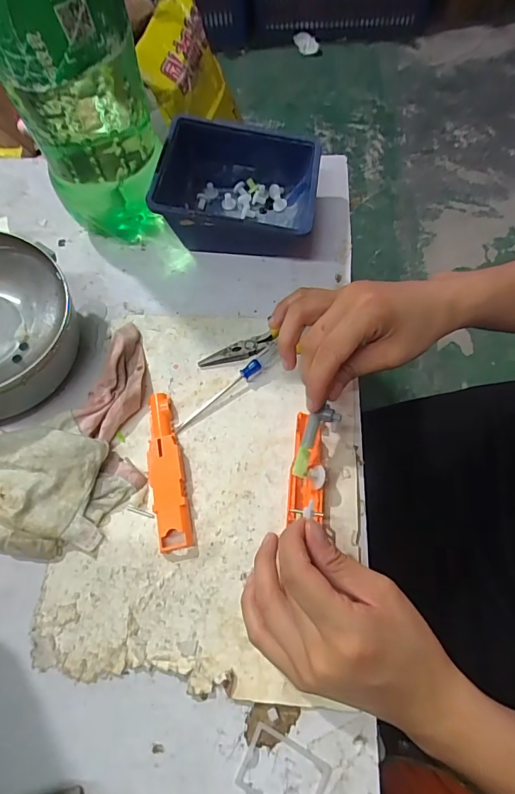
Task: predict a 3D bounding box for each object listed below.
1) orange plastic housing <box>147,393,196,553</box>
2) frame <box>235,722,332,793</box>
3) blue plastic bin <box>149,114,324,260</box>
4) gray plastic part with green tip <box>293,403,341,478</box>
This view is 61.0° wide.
[{"bbox_3d":[-0.067,0.051,0.320,0.024,0.012,0.118,-12,65,-4],"label":"orange plastic housing"},{"bbox_3d":[0.015,0.209,0.240,0.046,0.004,0.031,24,67,13],"label":"frame"},{"bbox_3d":[-0.018,-0.189,0.411,0.141,0.069,0.115,6,65,5],"label":"blue plastic bin"},{"bbox_3d":[0.038,0.031,0.297,0.018,0.008,0.050,27,85,14],"label":"gray plastic part with green tip"}]

